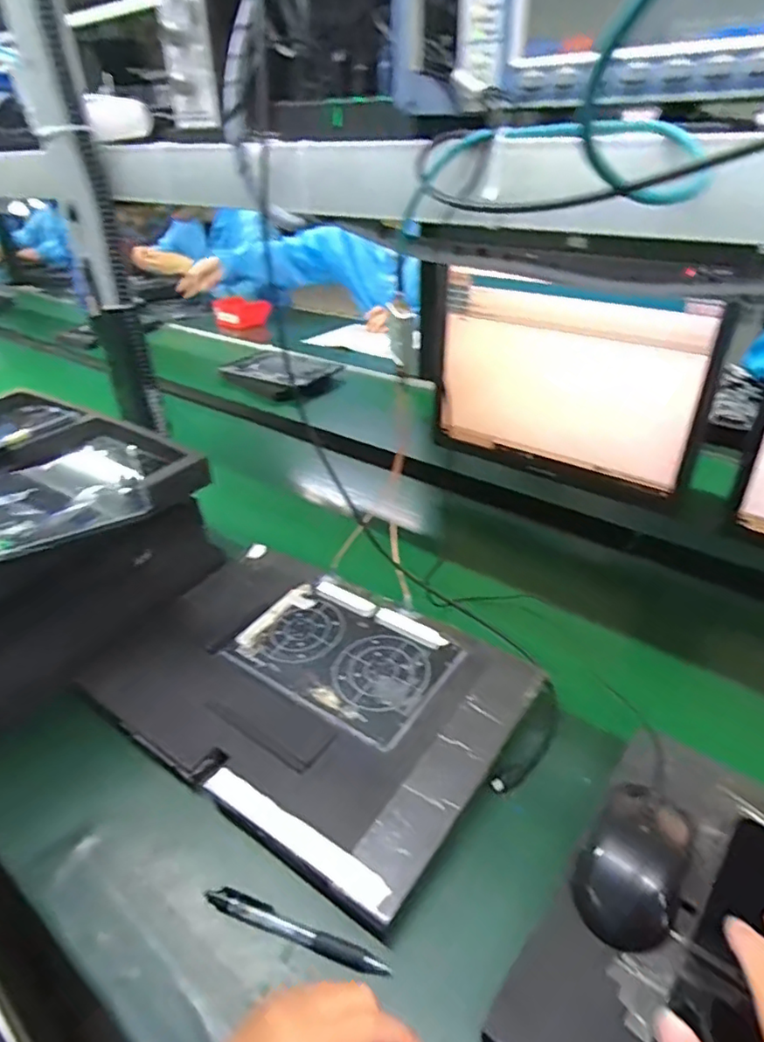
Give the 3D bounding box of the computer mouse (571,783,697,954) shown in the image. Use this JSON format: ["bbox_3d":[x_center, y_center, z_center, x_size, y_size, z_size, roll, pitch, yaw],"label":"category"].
[{"bbox_3d":[0.175,0.235,0.412,0.061,0.035,0.102,25,45,33],"label":"computer mouse"}]

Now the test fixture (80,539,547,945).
[{"bbox_3d":[-0.077,0.154,0.578,0.377,0.023,0.258,22,43,30],"label":"test fixture"}]

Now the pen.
[{"bbox_3d":[-0.062,0.286,0.420,0.138,0.012,0.016,12,39,16],"label":"pen"}]

